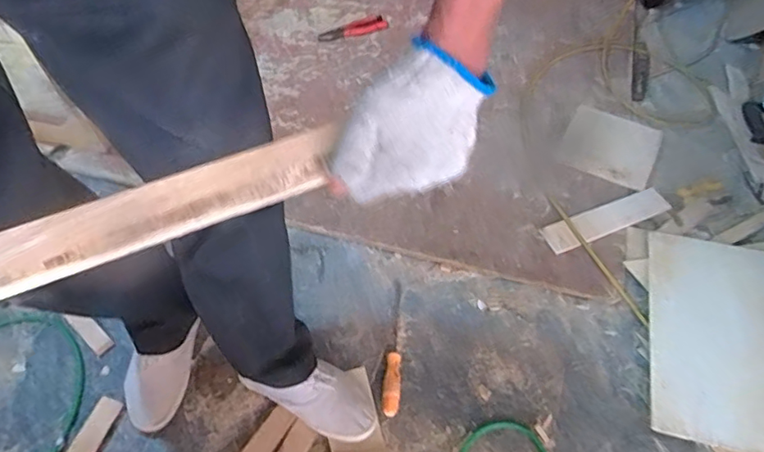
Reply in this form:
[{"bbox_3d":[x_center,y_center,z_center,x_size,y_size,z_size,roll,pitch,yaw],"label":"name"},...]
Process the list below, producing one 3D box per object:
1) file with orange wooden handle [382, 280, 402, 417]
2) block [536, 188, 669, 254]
[{"bbox_3d":[0.025,0.203,0.911,0.027,0.023,0.249,4,54,5],"label":"file with orange wooden handle"},{"bbox_3d":[0.443,-0.014,1.035,0.271,0.009,0.067,-17,55,-11],"label":"block"}]

